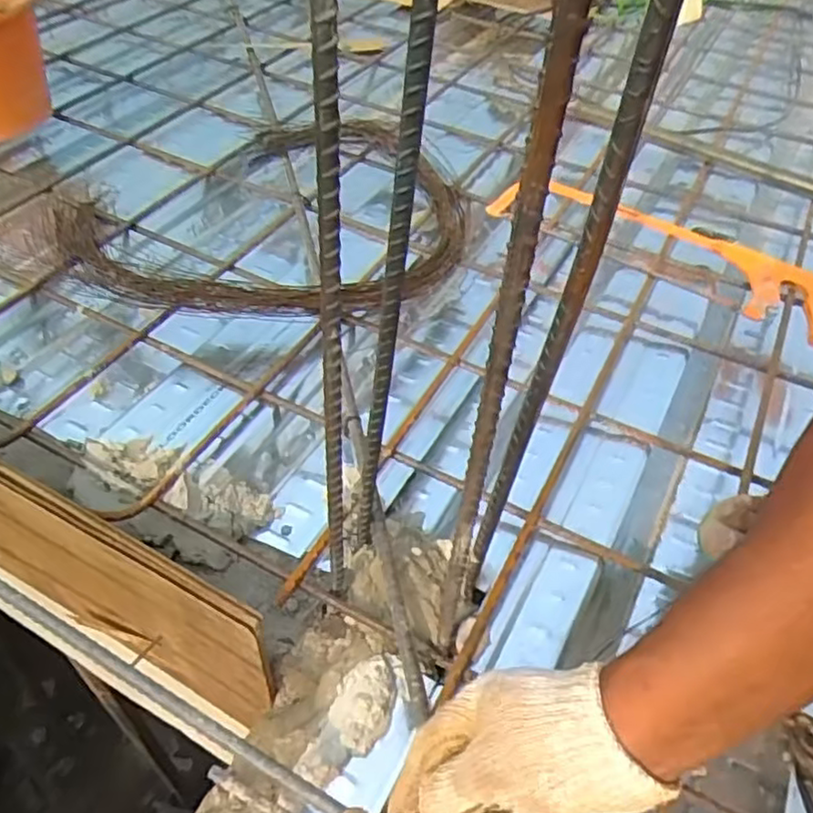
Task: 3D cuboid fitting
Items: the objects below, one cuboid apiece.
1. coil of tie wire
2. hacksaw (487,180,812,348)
[{"bbox_3d":[-0.158,-0.237,0.847,0.493,0.062,0.423,-22,54,-22],"label":"coil of tie wire"},{"bbox_3d":[0.329,-0.199,0.856,0.457,0.042,0.139,32,54,22],"label":"hacksaw"}]

